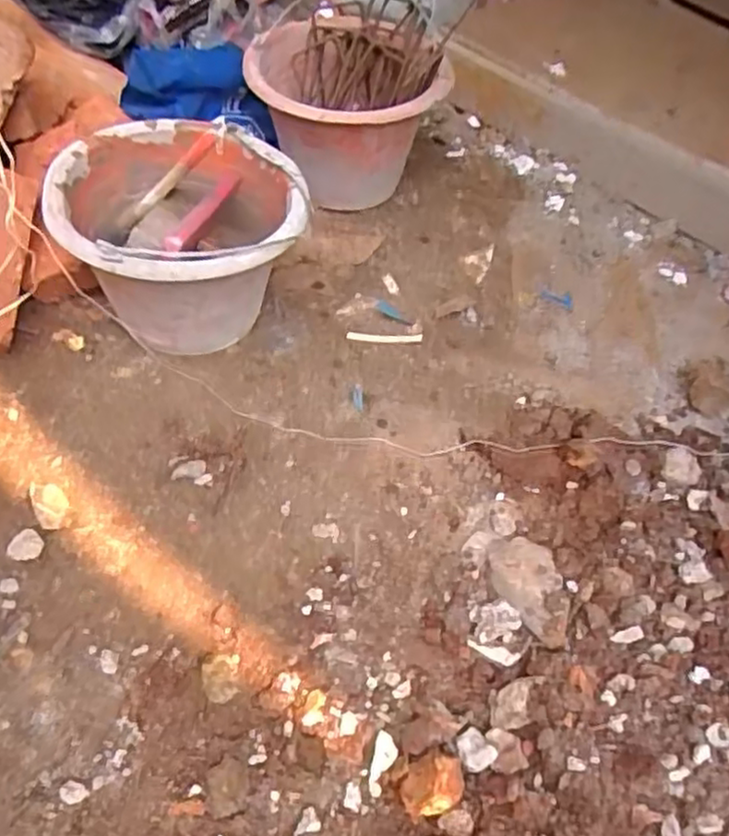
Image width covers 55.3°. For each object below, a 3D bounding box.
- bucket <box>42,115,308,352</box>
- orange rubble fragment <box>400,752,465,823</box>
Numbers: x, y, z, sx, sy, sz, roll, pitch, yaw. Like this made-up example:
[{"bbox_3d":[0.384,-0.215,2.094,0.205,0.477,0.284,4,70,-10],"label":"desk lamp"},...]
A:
[{"bbox_3d":[-0.190,-0.181,0.751,0.232,0.190,0.247,5,51,-6],"label":"bucket"},{"bbox_3d":[0.049,0.264,0.501,0.046,0.017,0.036,-13,55,-19],"label":"orange rubble fragment"}]

